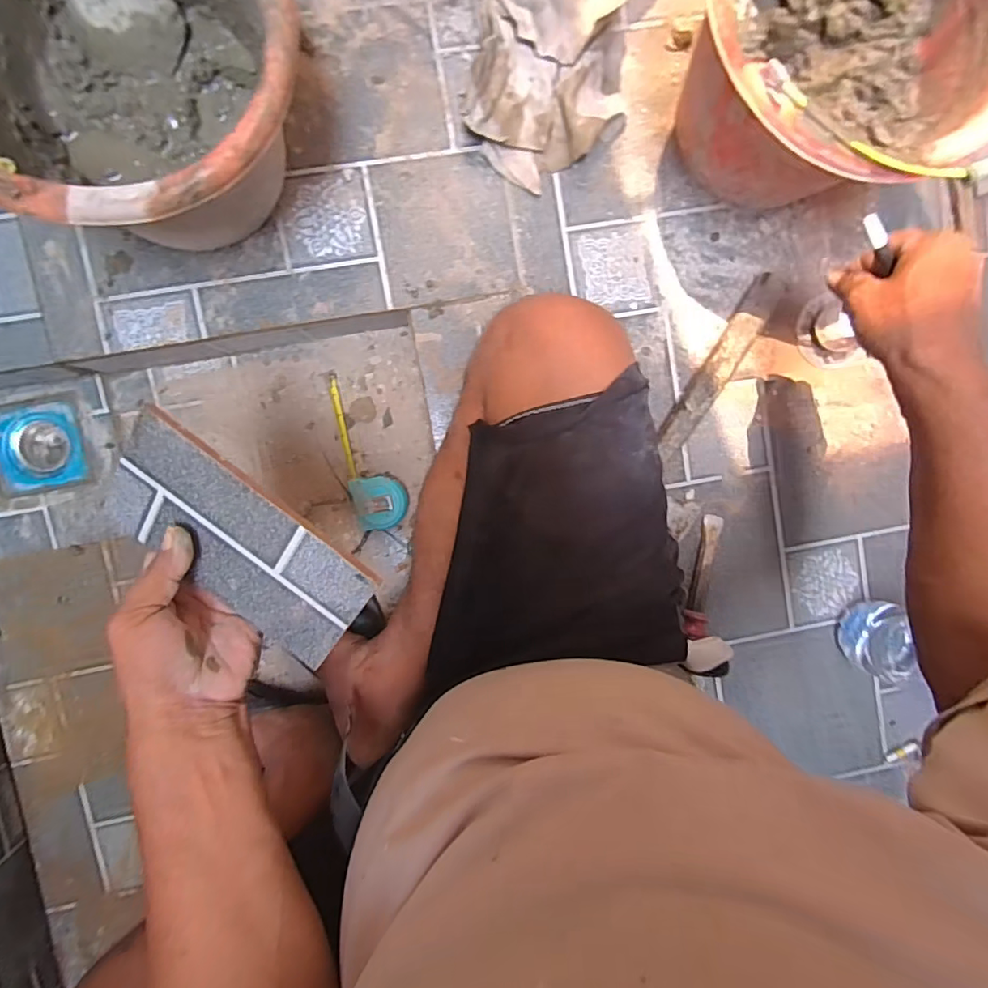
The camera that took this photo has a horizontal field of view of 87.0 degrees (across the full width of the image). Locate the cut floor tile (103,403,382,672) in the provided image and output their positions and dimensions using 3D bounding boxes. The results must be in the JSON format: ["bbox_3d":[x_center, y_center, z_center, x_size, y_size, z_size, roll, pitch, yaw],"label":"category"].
[{"bbox_3d":[-0.182,0.034,0.368,0.195,0.006,0.098,38,111,-1],"label":"cut floor tile"}]

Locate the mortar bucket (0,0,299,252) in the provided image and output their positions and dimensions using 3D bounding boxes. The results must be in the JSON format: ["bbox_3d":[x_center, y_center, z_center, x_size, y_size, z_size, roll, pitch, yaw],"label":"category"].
[{"bbox_3d":[-0.306,-0.338,0.425,0.314,0.237,0.267,25,92,-7],"label":"mortar bucket"}]

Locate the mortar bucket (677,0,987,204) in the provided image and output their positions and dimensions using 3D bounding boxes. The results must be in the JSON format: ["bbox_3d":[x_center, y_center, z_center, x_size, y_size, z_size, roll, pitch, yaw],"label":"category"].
[{"bbox_3d":[0.296,-0.390,0.477,0.272,0.205,0.288,-1,95,-6],"label":"mortar bucket"}]

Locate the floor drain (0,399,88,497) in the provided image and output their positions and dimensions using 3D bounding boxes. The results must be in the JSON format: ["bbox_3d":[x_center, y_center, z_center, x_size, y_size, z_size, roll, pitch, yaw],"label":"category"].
[{"bbox_3d":[-0.559,-0.059,0.652,0.107,0.038,0.106,-11,96,-5],"label":"floor drain"}]

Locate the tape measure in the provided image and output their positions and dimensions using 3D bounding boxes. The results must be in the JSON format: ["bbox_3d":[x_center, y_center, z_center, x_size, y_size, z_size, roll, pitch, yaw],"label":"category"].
[{"bbox_3d":[-0.153,-0.052,0.639,0.064,0.033,0.192,-13,95,-3],"label":"tape measure"}]

